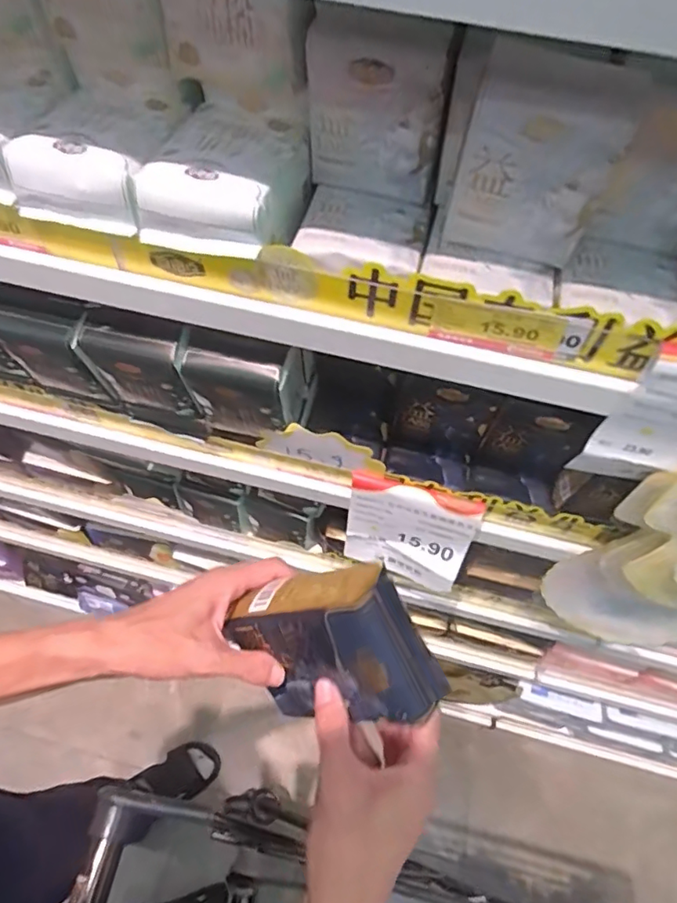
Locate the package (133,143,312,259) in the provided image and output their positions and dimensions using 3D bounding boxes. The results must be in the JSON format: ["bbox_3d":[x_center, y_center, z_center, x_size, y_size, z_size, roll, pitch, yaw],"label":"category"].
[{"bbox_3d":[-0.082,-0.192,0.398,0.101,0.050,0.094,13,58,6],"label":"package"}]

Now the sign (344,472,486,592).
[{"bbox_3d":[0.079,0.093,0.632,0.142,0.151,0.046,19,58,9],"label":"sign"}]

